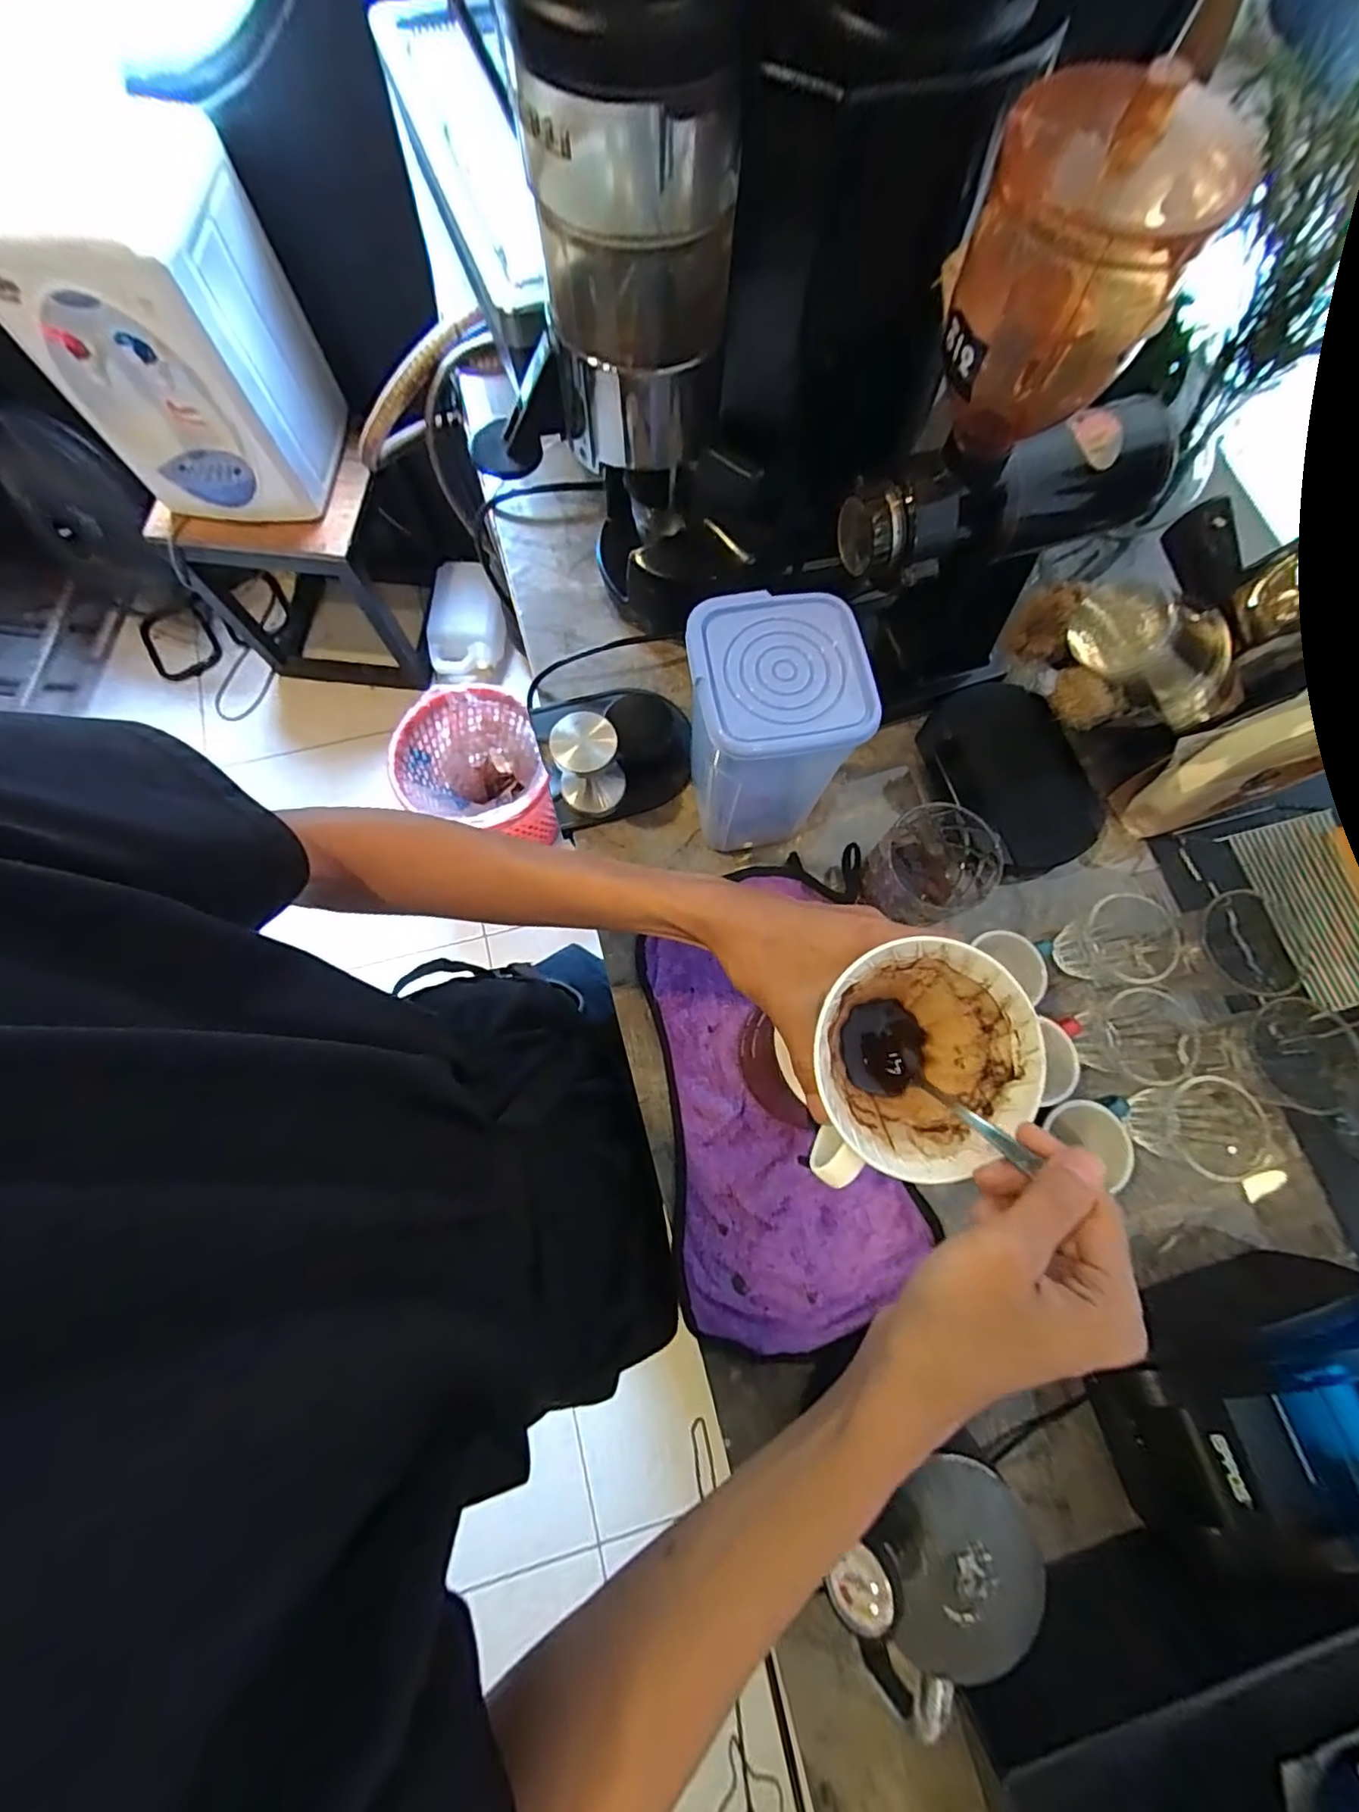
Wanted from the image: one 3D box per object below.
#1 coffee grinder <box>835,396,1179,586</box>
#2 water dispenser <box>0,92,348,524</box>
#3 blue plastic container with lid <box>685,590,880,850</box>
[{"bbox_3d":[0.224,-0.276,0.408,0.221,0.062,0.067,-16,76,-6],"label":"coffee grinder"},{"bbox_3d":[-0.823,-0.952,1.005,0.331,0.454,0.327,-2,75,-2],"label":"water dispenser"},{"bbox_3d":[0.059,-0.108,0.449,0.108,0.194,0.124,-6,75,-3],"label":"blue plastic container with lid"}]

